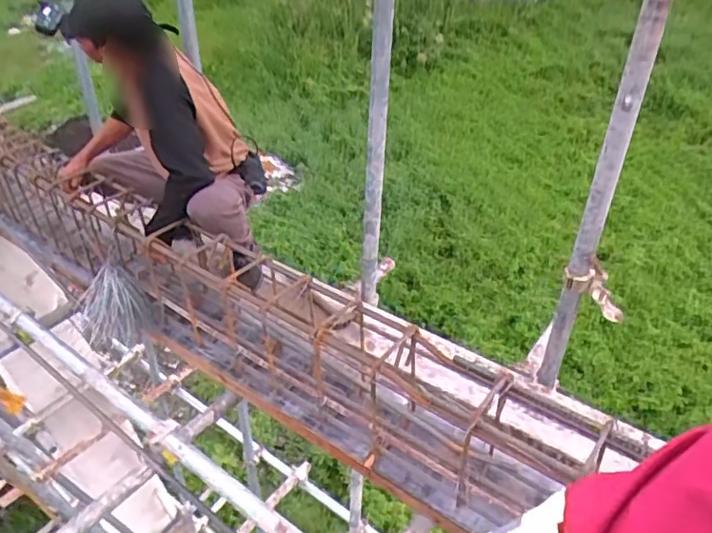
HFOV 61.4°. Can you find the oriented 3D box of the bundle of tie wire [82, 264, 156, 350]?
[{"bbox_3d":[-0.632,0.114,1.570,0.179,0.250,0.126,18,45,22],"label":"bundle of tie wire"}]

